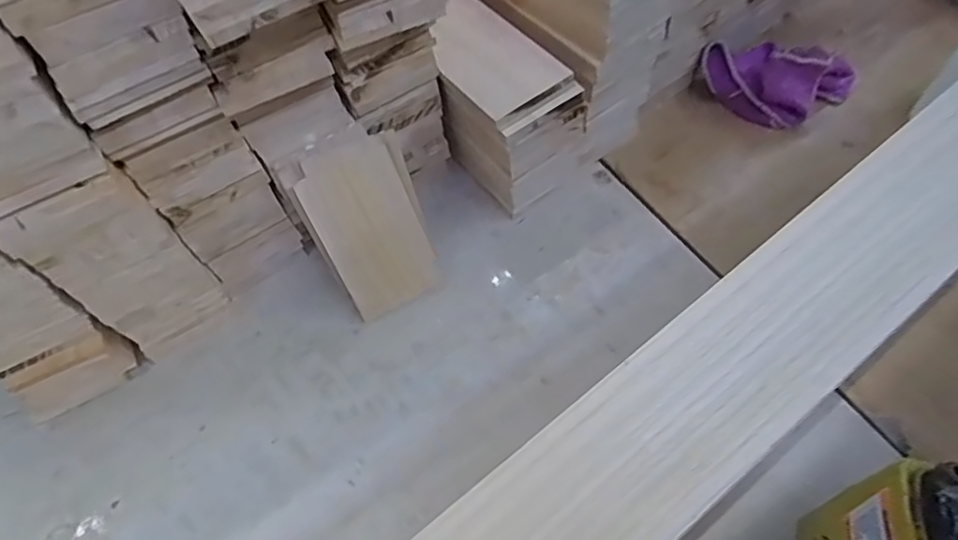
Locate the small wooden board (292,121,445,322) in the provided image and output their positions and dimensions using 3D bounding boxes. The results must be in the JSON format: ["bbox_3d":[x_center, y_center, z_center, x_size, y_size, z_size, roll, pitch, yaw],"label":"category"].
[{"bbox_3d":[-0.087,-0.038,0.482,0.082,0.139,0.019,-23,19,-8],"label":"small wooden board"}]

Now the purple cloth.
[{"bbox_3d":[0.279,-0.186,0.566,0.123,0.050,0.090,34,68,21],"label":"purple cloth"}]

